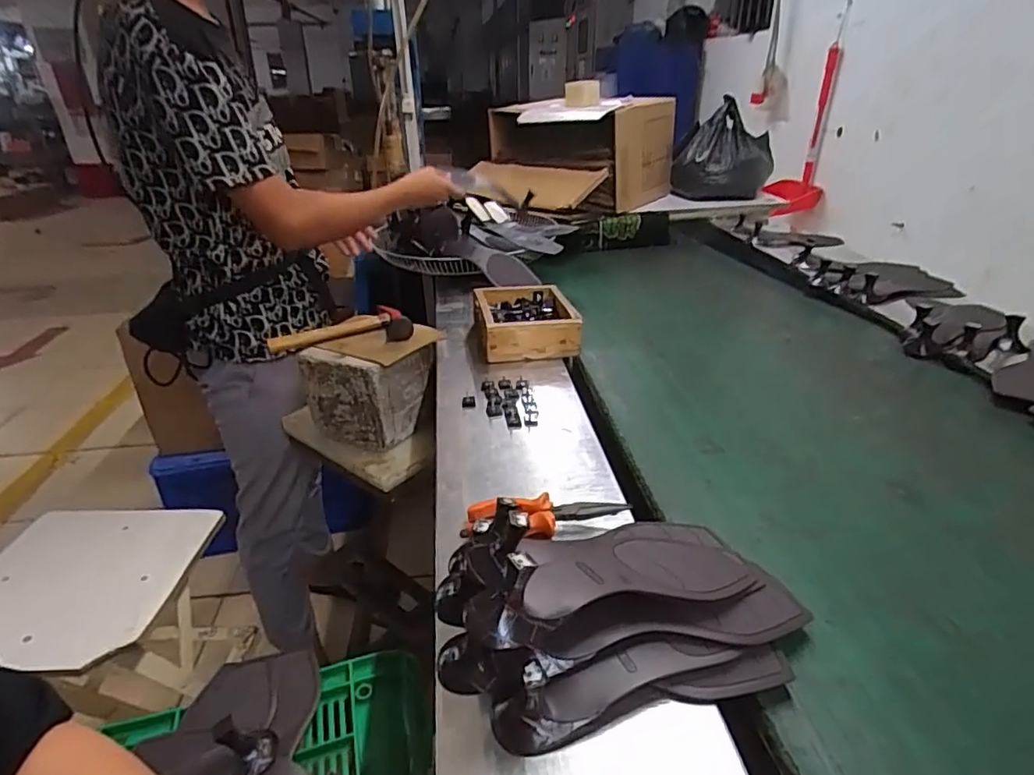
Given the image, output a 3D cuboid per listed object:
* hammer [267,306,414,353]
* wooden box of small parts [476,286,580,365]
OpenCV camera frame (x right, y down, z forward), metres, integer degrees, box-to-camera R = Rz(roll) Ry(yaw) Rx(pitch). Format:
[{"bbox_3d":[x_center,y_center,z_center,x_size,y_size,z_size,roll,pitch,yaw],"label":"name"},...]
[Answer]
[{"bbox_3d":[-0.278,-0.093,0.910,0.217,0.030,0.092,-6,29,-12],"label":"hammer"},{"bbox_3d":[0.012,-0.110,0.974,0.152,0.065,0.189,-4,29,-8],"label":"wooden box of small parts"}]

